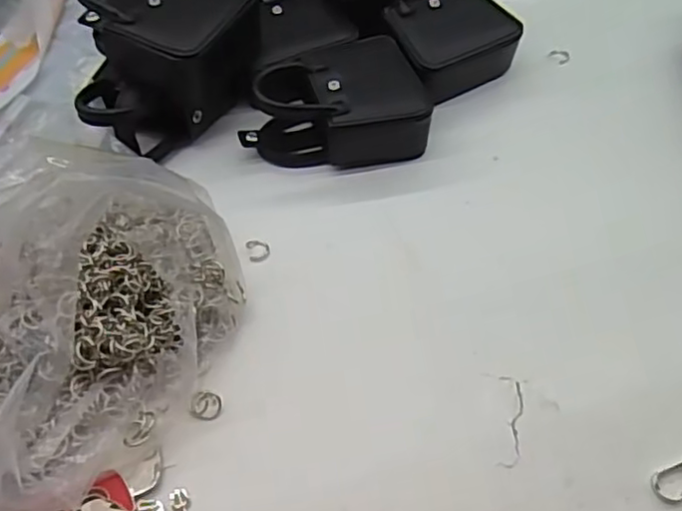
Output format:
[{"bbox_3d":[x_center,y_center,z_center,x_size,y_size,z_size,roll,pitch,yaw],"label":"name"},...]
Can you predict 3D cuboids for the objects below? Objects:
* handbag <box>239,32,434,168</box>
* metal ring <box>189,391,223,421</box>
[{"bbox_3d":[-0.007,-0.088,0.370,0.105,0.040,0.073,-15,56,-9],"label":"handbag"},{"bbox_3d":[-0.061,0.068,0.283,0.014,0.004,0.012,10,56,8],"label":"metal ring"}]

